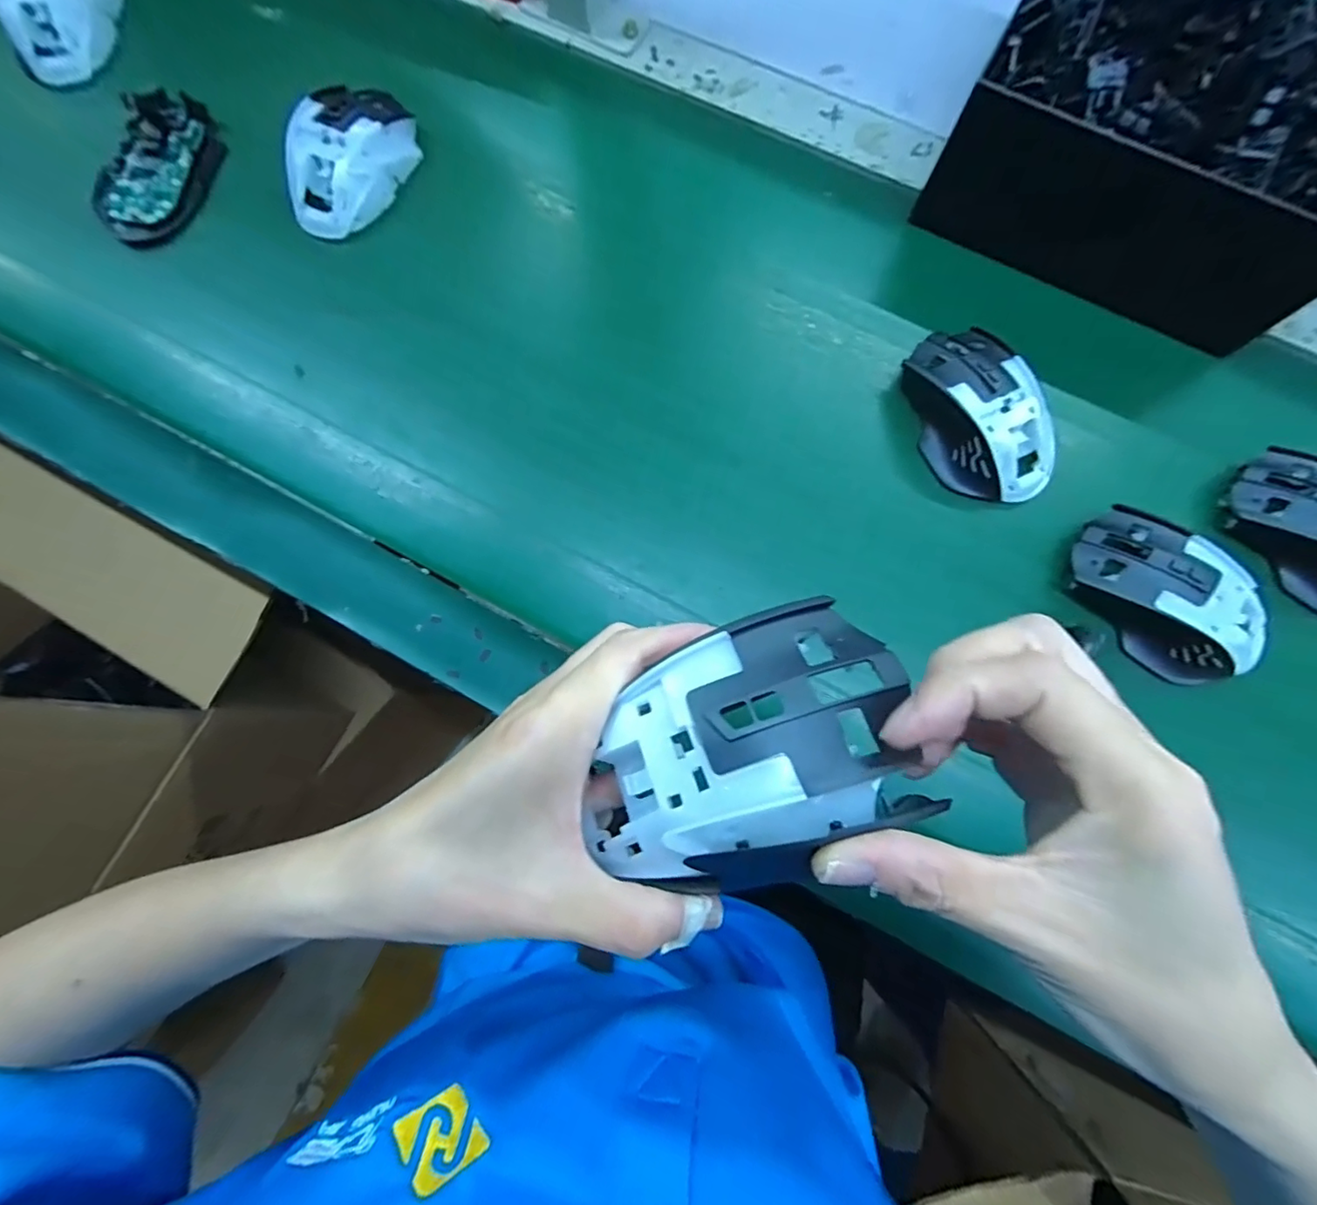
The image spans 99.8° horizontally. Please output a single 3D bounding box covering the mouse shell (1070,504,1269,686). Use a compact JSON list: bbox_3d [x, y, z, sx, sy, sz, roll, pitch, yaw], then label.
[{"bbox_3d":[0.295,-0.004,0.315,0.115,0.034,0.066,42,81,12],"label":"mouse shell"}]

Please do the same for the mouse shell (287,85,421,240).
[{"bbox_3d":[-0.212,-0.307,0.379,0.062,0.033,0.114,22,81,2],"label":"mouse shell"}]

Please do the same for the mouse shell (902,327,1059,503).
[{"bbox_3d":[0.198,-0.117,0.343,0.070,0.037,0.117,-30,83,-6],"label":"mouse shell"}]

